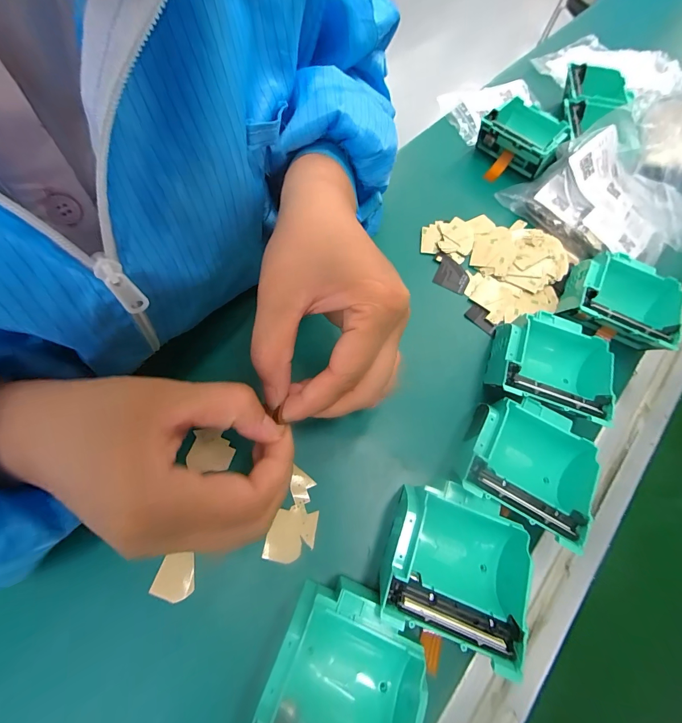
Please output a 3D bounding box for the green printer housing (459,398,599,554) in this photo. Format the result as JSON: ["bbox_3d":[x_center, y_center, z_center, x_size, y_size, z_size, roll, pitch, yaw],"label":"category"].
[{"bbox_3d":[0.122,0.068,0.228,0.078,0.041,0.077,30,67,11],"label":"green printer housing"}]

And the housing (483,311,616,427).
[{"bbox_3d":[0.154,0.004,0.256,0.077,0.040,0.075,18,65,6],"label":"housing"}]

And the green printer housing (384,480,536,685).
[{"bbox_3d":[0.065,0.116,0.202,0.071,0.043,0.074,22,65,8],"label":"green printer housing"}]

